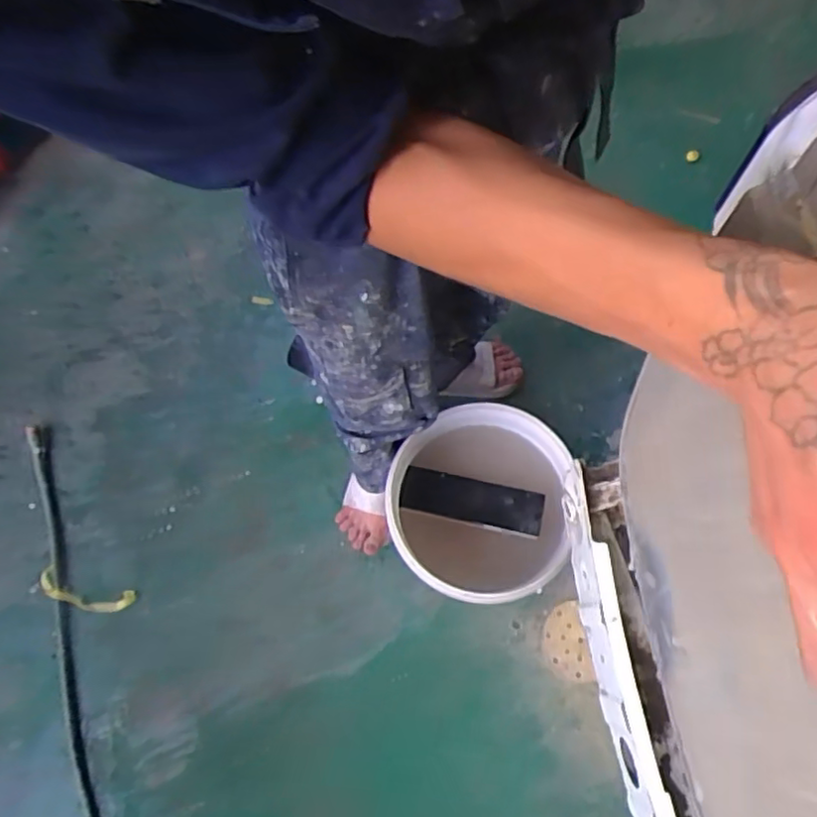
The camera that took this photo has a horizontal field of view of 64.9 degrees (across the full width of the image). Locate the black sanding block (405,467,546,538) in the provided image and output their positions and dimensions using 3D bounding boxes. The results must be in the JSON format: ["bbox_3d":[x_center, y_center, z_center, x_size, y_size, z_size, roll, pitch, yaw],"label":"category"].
[{"bbox_3d":[0.102,0.146,1.034,0.224,0.032,0.072,10,71,9],"label":"black sanding block"}]

